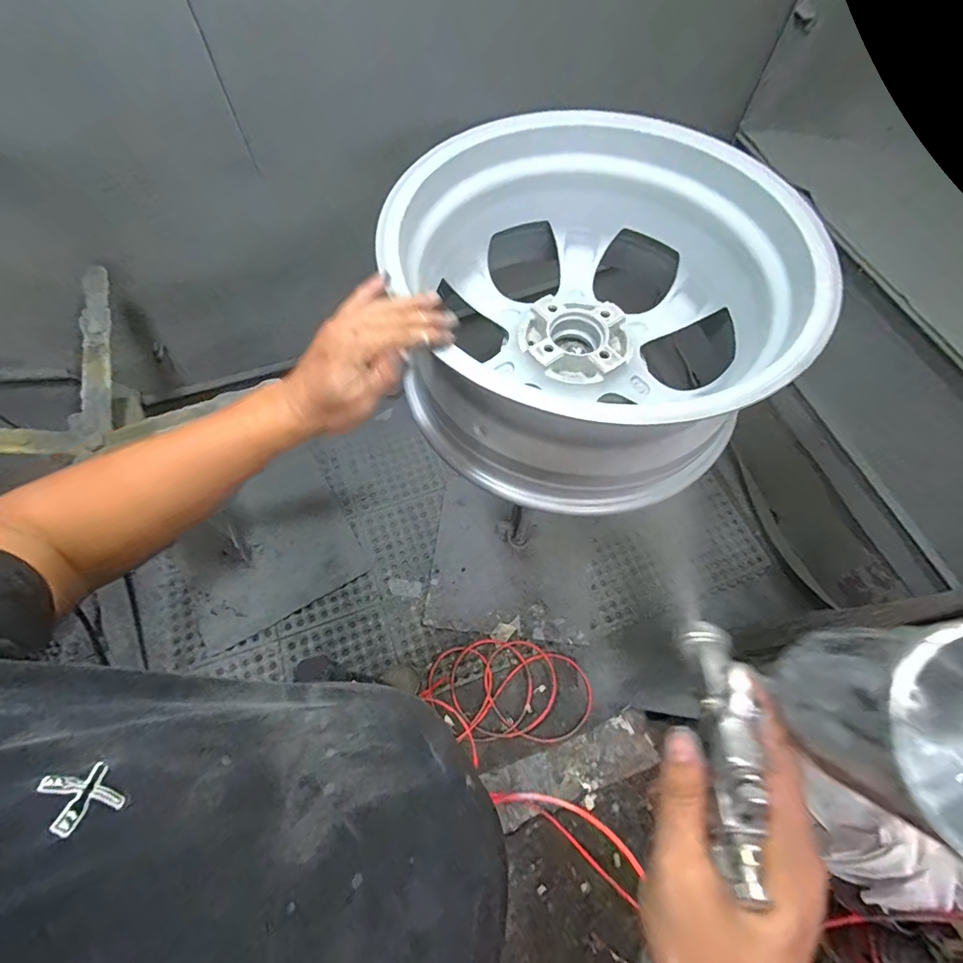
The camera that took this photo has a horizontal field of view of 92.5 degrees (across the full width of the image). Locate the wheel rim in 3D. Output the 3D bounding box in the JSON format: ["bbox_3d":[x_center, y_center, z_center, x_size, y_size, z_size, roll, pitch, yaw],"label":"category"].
[{"bbox_3d":[0.120,-0.206,0.556,0.419,0.203,0.443,0,64,-1],"label":"wheel rim"}]

